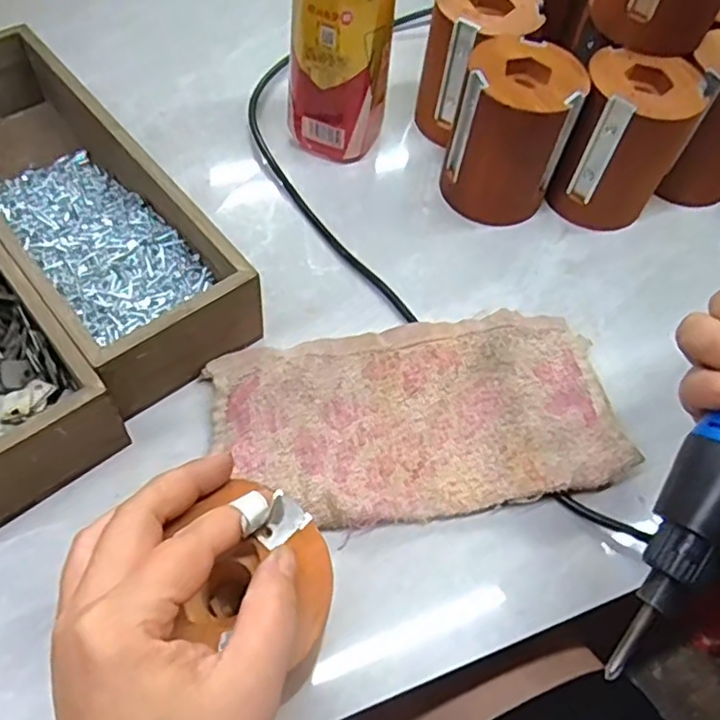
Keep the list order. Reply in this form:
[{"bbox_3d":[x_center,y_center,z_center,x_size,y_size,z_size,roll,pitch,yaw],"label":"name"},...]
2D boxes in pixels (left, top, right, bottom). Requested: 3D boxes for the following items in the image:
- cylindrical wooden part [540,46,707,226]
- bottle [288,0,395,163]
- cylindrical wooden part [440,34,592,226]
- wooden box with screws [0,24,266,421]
[{"bbox_3d":[0.184,-0.152,0.460,0.072,0.101,0.066,2,59,-3],"label":"cylindrical wooden part"},{"bbox_3d":[-0.013,-0.219,0.437,0.061,0.177,0.054,27,61,11],"label":"bottle"},{"bbox_3d":[0.102,-0.153,0.452,0.074,0.098,0.074,2,59,-3],"label":"cylindrical wooden part"},{"bbox_3d":[-0.184,-0.099,0.416,0.097,0.065,0.283,-35,67,-22],"label":"wooden box with screws"}]

